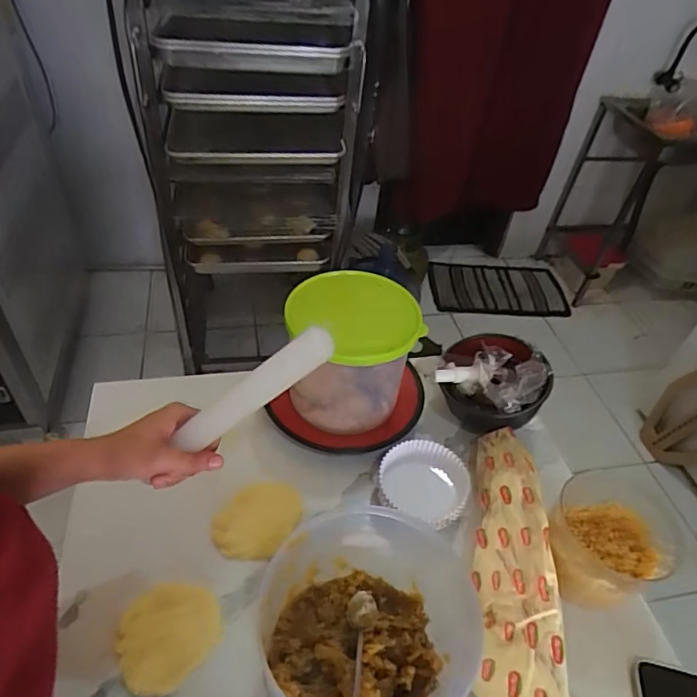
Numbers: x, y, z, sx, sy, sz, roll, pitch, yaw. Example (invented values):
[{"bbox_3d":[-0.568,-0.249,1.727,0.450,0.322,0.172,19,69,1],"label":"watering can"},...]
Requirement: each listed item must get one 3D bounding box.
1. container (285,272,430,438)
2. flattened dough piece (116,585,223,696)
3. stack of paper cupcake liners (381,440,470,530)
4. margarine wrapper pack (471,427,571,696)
[{"bbox_3d":[0.000,0.004,0.654,0.153,0.146,0.149,-3,44,-11],"label":"container"},{"bbox_3d":[-0.166,0.263,0.487,0.082,0.011,0.091,35,50,26],"label":"flattened dough piece"},{"bbox_3d":[0.090,0.153,0.607,0.100,0.033,0.094,33,49,25],"label":"stack of paper cupcake liners"},{"bbox_3d":[0.166,0.209,0.541,0.079,0.050,0.300,7,43,0],"label":"margarine wrapper pack"}]

